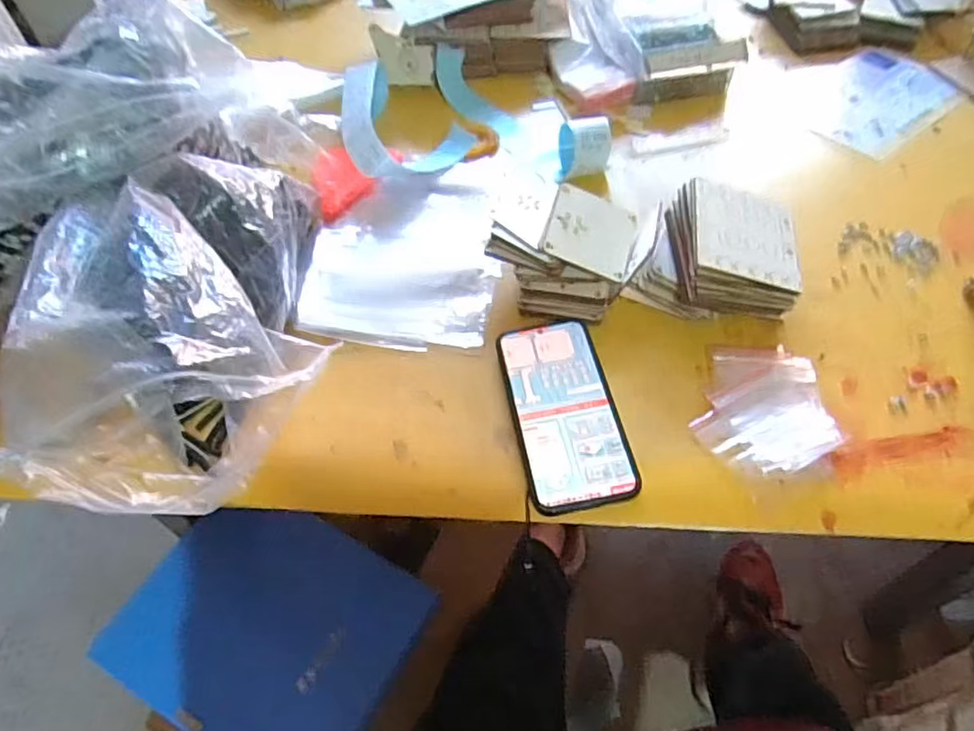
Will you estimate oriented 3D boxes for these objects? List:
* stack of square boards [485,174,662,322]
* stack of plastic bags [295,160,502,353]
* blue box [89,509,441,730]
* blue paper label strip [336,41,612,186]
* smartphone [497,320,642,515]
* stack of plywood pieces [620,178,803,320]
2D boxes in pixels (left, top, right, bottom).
[{"bbox_3d":[0.070,-0.103,0.548,0.141,0.071,0.113,18,56,17],"label":"stack of square boards"},{"bbox_3d":[-0.079,-0.117,0.613,0.173,0.015,0.247,1,53,5],"label":"stack of plastic bags"},{"bbox_3d":[-0.251,0.300,0.715,0.307,0.030,0.252,30,70,8],"label":"blue box"},{"bbox_3d":[-0.016,-0.289,0.707,0.275,0.083,0.238,-3,53,2],"label":"blue paper label strip"},{"bbox_3d":[0.058,0.033,0.477,0.076,0.016,0.161,-10,53,-3],"label":"smartphone"},{"bbox_3d":[0.191,-0.095,0.531,0.128,0.074,0.105,6,54,9],"label":"stack of plywood pieces"}]

